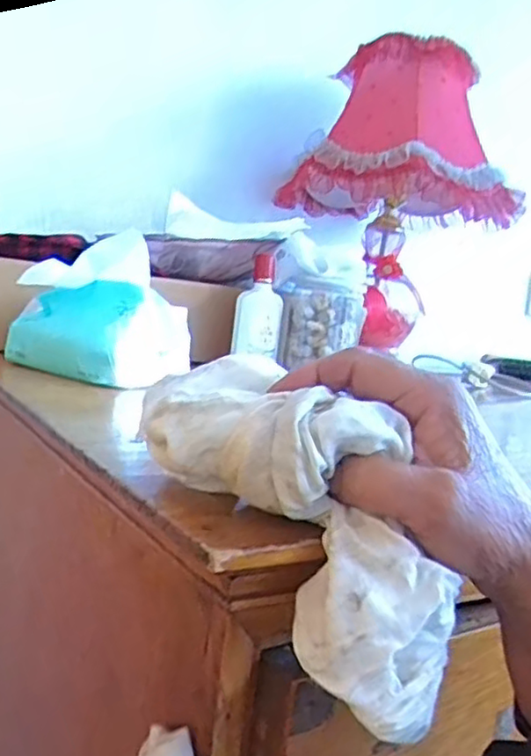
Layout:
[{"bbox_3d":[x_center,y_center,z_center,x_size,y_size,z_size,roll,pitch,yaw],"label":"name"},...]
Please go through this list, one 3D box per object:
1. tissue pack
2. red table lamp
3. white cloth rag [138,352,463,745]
[{"bbox_3d":[-0.144,-0.061,0.611,0.148,0.113,0.111,12,9,32],"label":"tissue pack"},{"bbox_3d":[0.174,-0.255,0.982,0.296,0.389,0.306,6,7,-12],"label":"red table lamp"},{"bbox_3d":[0.020,0.053,0.264,0.163,0.078,0.039,54,26,17],"label":"white cloth rag"}]

